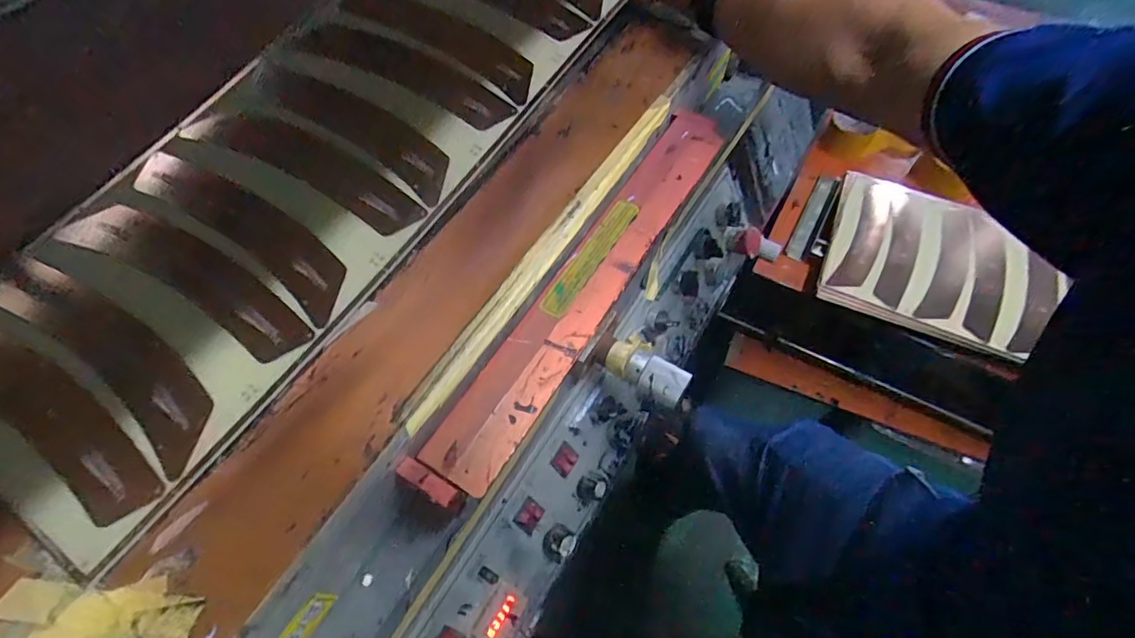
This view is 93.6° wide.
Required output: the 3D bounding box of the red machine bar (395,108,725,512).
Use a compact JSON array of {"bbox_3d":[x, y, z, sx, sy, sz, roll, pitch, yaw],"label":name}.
[{"bbox_3d":[0.020,-0.034,0.414,0.051,0.025,0.391,29,64,16],"label":"red machine bar"}]

